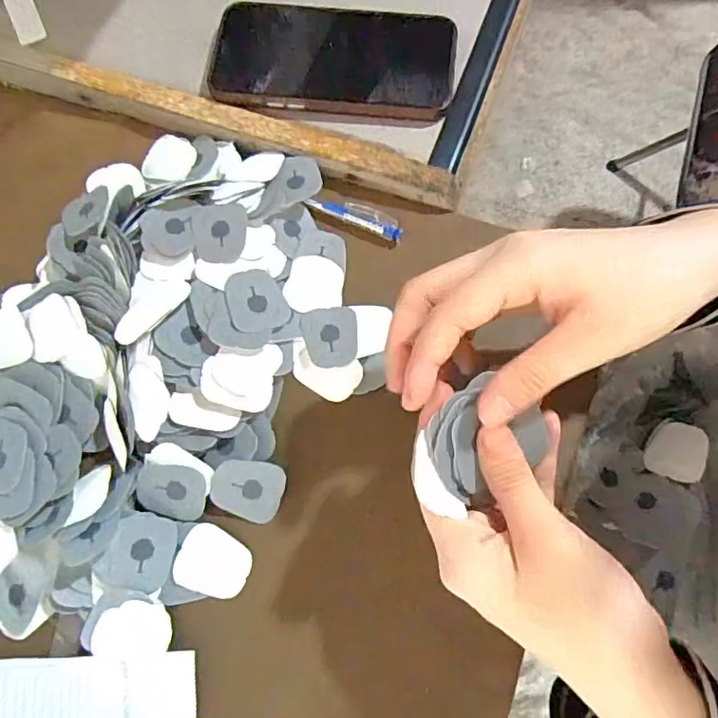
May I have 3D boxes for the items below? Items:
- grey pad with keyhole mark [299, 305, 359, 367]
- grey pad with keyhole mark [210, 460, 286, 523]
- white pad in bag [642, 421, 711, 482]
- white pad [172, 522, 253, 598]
[{"bbox_3d":[-0.017,-0.014,0.324,0.033,0.004,0.036,-10,74,0],"label":"grey pad with keyhole mark"},{"bbox_3d":[-0.062,0.073,0.302,0.039,0.004,0.033,11,93,-5],"label":"grey pad with keyhole mark"},{"bbox_3d":[0.209,0.060,0.356,0.035,0.004,0.039,13,65,48],"label":"white pad in bag"},{"bbox_3d":[-0.080,0.111,0.296,0.039,0.004,0.034,16,76,7],"label":"white pad"}]

